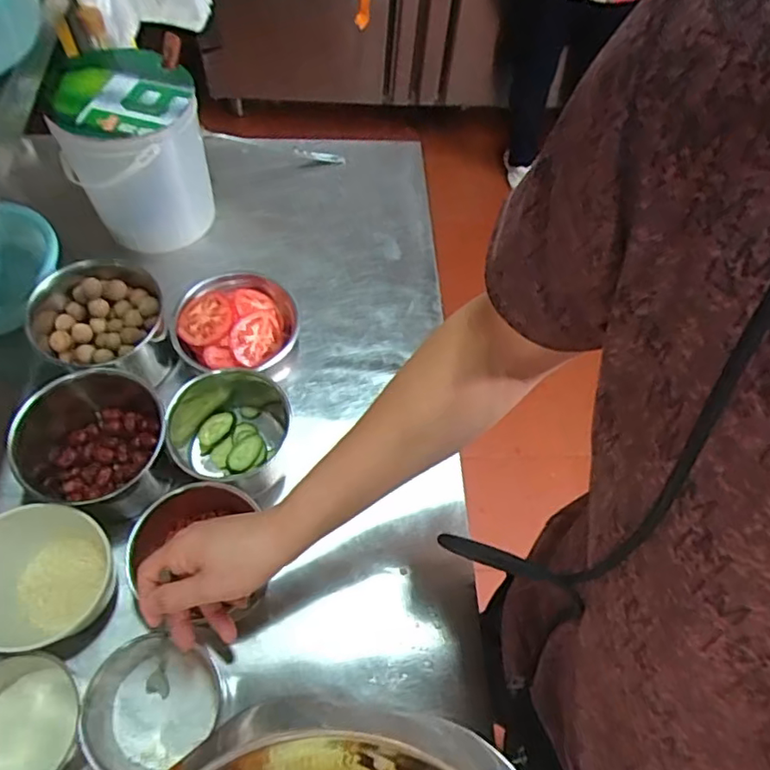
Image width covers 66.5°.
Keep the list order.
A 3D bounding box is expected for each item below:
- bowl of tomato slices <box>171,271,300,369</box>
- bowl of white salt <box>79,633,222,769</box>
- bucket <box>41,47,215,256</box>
[{"bbox_3d":[-0.198,-0.087,0.778,0.162,0.055,0.150,-14,63,-12],"label":"bowl of tomato slices"},{"bbox_3d":[-0.216,0.298,0.549,0.111,0.067,0.110,2,61,-3],"label":"bowl of white salt"},{"bbox_3d":[-0.337,-0.314,0.814,0.170,0.211,0.162,2,61,-3],"label":"bucket"}]

